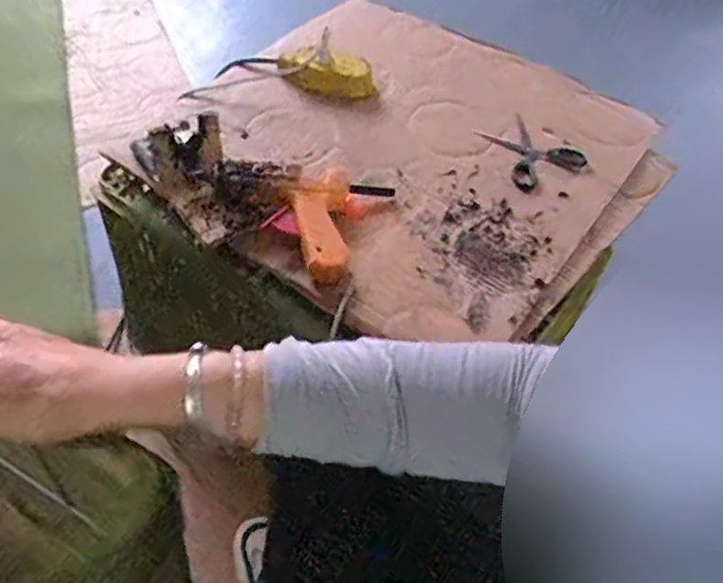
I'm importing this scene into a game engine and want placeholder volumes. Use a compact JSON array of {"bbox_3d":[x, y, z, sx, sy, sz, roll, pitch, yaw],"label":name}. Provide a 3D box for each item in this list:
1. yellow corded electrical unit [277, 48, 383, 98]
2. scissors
[{"bbox_3d":[-0.048,-0.302,0.912,0.143,0.042,0.048,13,52,5],"label":"yellow corded electrical unit"},{"bbox_3d":[0.220,-0.188,0.869,0.120,0.016,0.125,3,52,-3],"label":"scissors"}]

